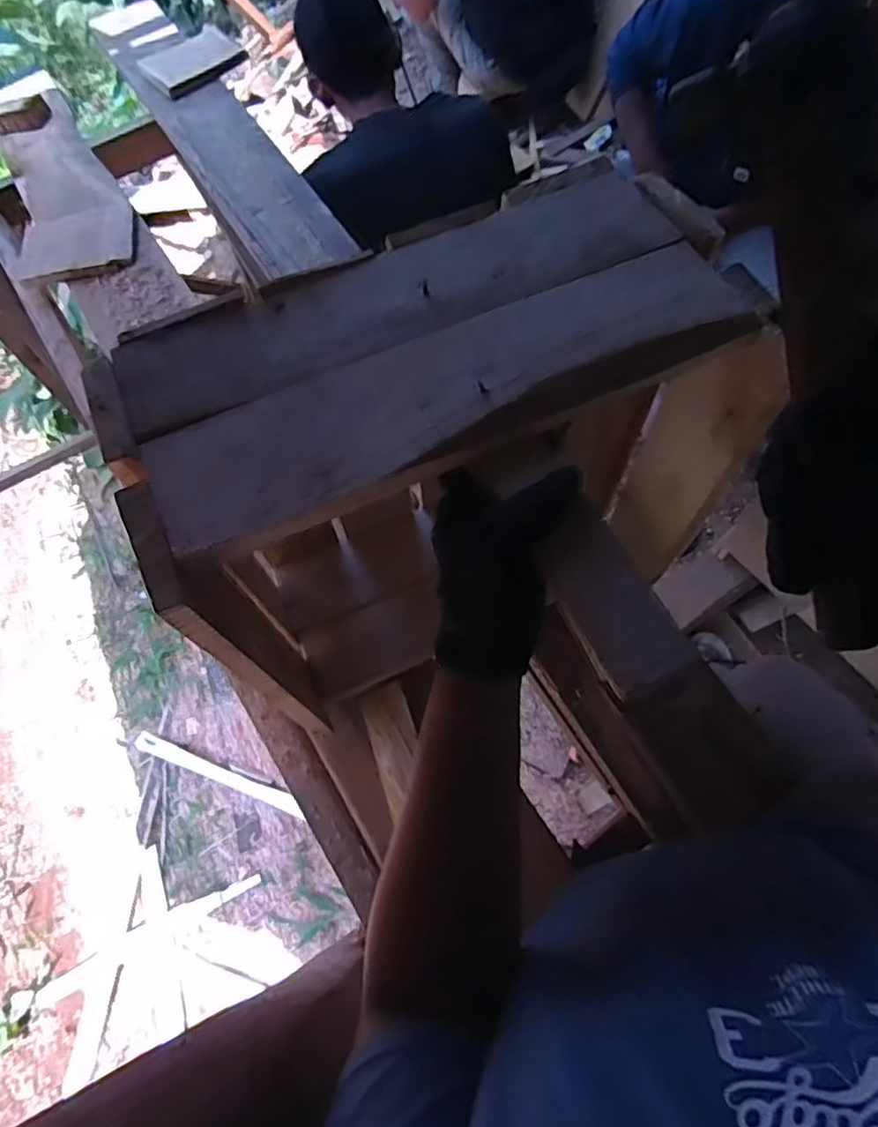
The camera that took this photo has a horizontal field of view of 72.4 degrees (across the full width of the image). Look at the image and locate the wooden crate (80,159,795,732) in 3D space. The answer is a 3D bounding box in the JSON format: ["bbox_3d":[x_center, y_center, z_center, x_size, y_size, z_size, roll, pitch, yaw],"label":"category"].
[{"bbox_3d":[0.002,-0.063,0.569,0.422,0.392,0.197,-23,64,-8],"label":"wooden crate"}]

